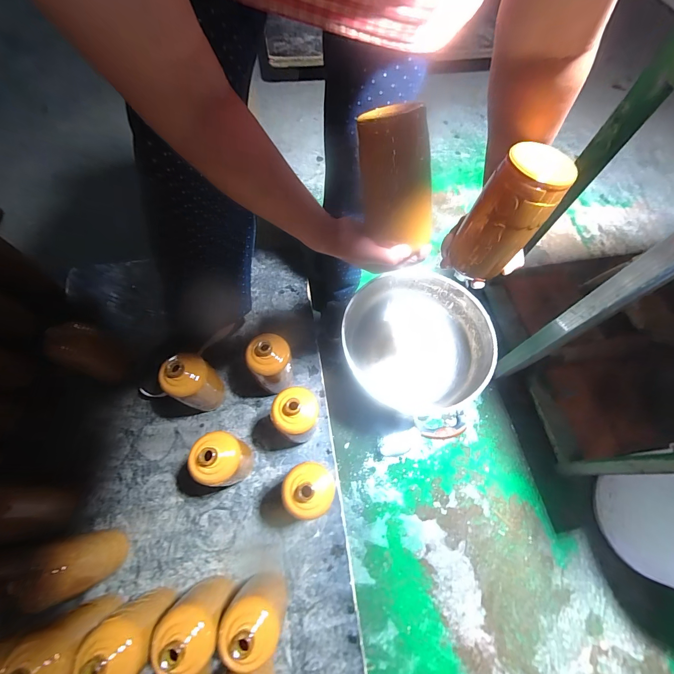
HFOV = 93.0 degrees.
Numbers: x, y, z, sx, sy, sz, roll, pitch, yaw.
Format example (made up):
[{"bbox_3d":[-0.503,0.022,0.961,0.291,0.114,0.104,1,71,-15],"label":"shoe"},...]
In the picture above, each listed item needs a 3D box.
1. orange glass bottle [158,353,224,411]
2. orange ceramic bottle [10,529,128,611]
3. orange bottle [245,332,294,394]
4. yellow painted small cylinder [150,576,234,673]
[{"bbox_3d":[-0.277,0.092,0.628,0.075,0.185,0.081,1,67,-3],"label":"orange glass bottle"},{"bbox_3d":[-0.405,0.357,0.503,0.078,0.186,0.077,-16,70,-10],"label":"orange ceramic bottle"},{"bbox_3d":[-0.133,0.062,0.651,0.085,0.180,0.074,-12,69,-9],"label":"orange bottle"},{"bbox_3d":[-0.206,0.430,0.483,0.080,0.180,0.083,1,68,-3],"label":"yellow painted small cylinder"}]

